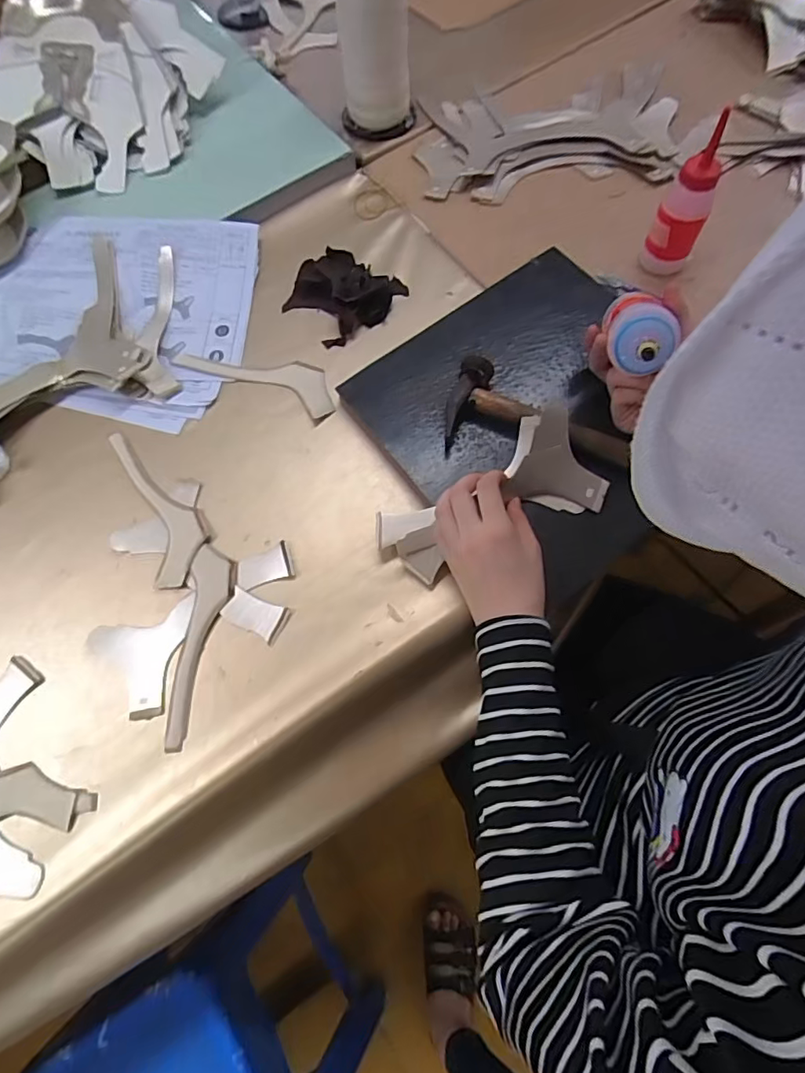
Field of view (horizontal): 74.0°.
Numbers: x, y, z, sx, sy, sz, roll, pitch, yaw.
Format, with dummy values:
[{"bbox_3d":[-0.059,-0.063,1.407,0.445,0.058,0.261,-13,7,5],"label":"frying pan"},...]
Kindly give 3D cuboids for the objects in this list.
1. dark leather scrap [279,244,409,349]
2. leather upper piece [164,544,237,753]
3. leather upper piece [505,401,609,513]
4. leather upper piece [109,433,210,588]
[{"bbox_3d":[-0.069,-0.274,0.595,0.109,0.029,0.108,35,75,14],"label":"dark leather scrap"},{"bbox_3d":[-0.179,0.095,0.477,0.043,0.004,0.176,0,70,3],"label":"leather upper piece"},{"bbox_3d":[0.142,-0.066,0.468,0.081,0.010,0.084,13,106,2],"label":"leather upper piece"},{"bbox_3d":[-0.237,-0.037,0.527,0.060,0.005,0.180,-24,70,-6],"label":"leather upper piece"}]

